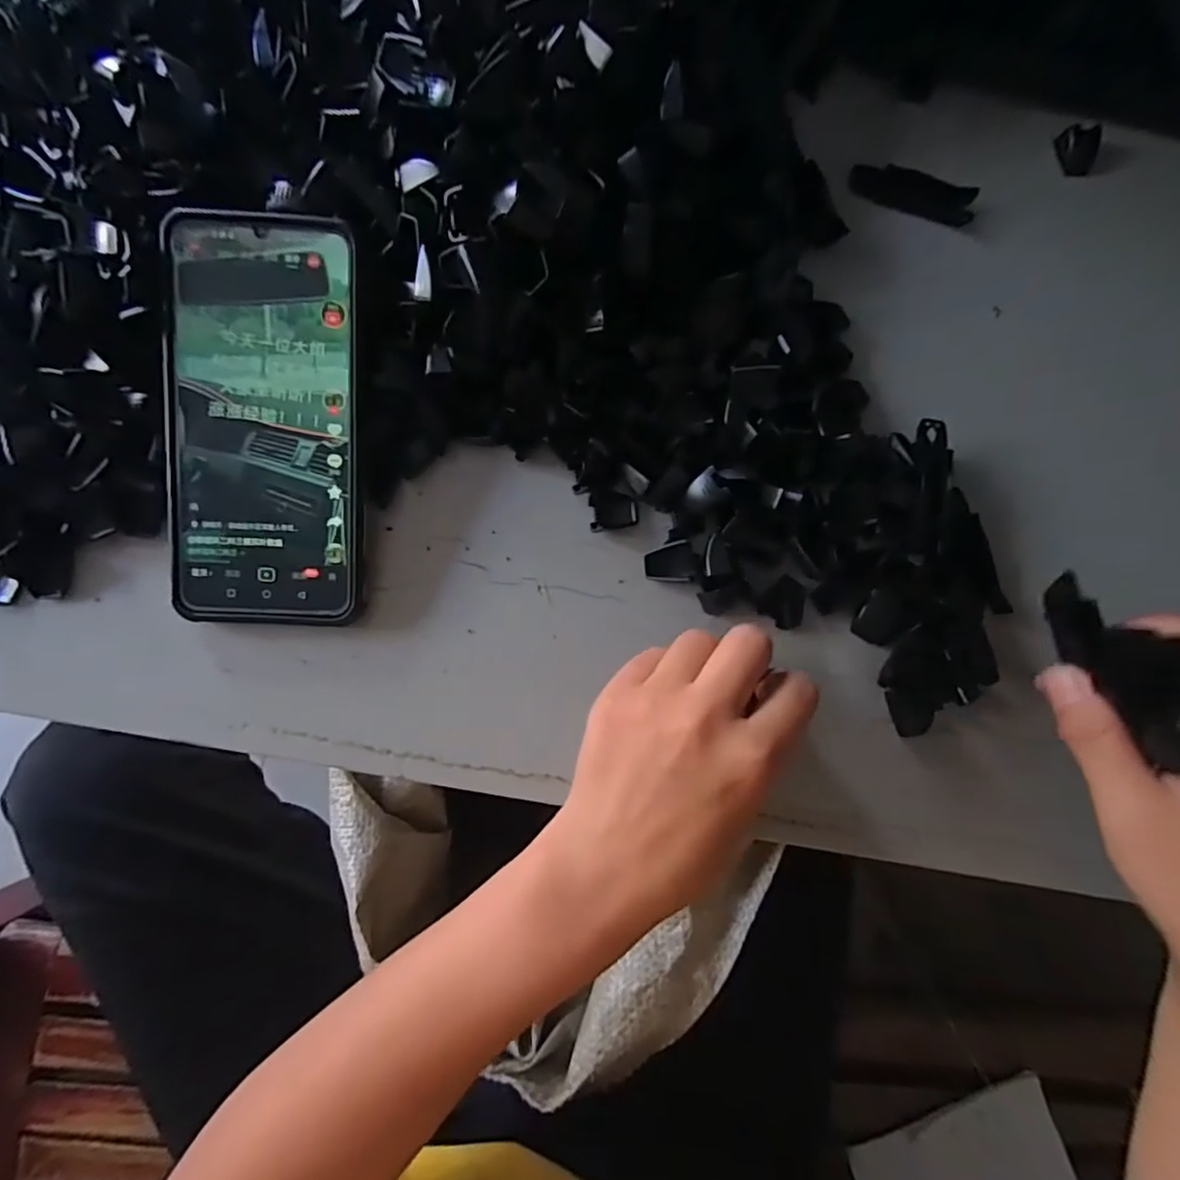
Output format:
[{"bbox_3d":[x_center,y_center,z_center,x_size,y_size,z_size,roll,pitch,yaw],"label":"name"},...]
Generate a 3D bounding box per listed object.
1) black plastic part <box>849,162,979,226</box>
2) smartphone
[{"bbox_3d":[0.169,-0.209,0.314,0.064,0.012,0.015,17,82,-1],"label":"black plastic part"},{"bbox_3d":[-0.138,-0.071,0.255,0.078,0.006,0.170,1,96,-5],"label":"smartphone"}]

